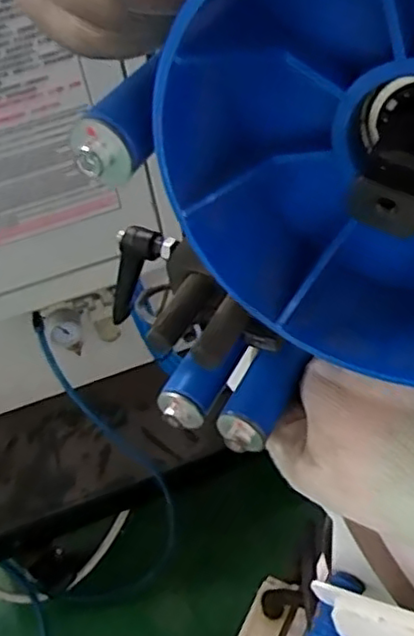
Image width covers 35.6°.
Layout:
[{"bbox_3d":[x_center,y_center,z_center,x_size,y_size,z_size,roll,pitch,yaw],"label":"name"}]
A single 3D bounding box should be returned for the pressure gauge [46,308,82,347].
[{"bbox_3d":[-0.180,0.013,0.823,0.041,0.050,0.028,-21,46,-9],"label":"pressure gauge"}]

